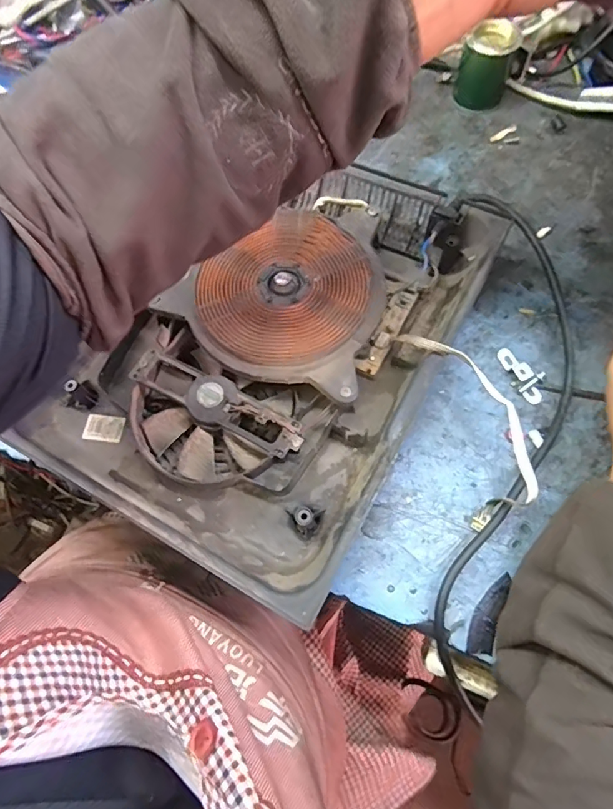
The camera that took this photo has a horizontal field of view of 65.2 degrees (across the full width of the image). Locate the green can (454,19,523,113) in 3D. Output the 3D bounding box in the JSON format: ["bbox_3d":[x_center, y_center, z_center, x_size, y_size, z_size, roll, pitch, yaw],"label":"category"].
[{"bbox_3d":[0.182,-0.340,0.480,0.043,0.058,0.042,-1,67,3],"label":"green can"}]

